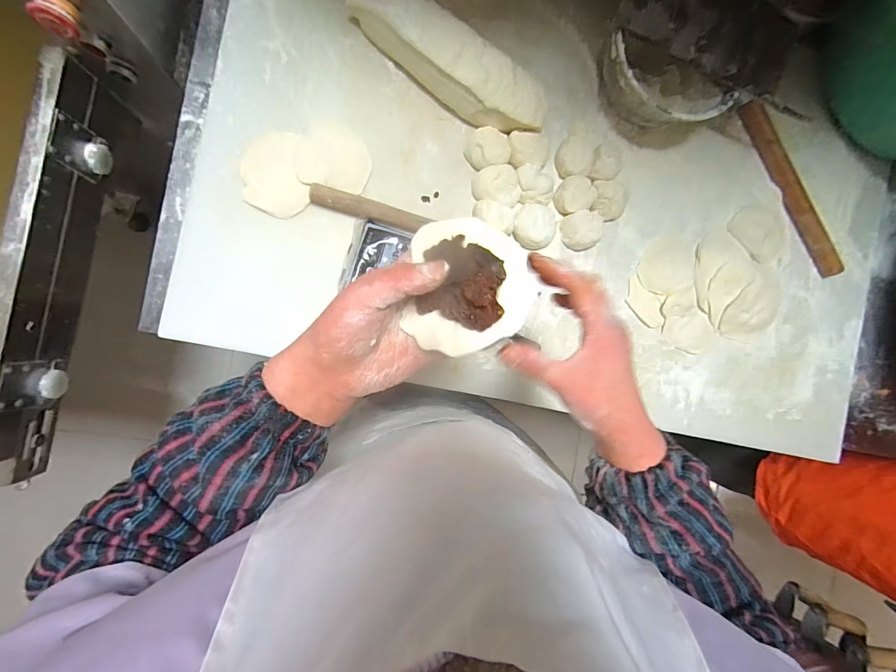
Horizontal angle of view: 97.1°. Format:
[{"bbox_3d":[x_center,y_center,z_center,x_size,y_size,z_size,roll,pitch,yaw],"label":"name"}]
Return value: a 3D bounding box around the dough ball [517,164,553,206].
[{"bbox_3d":[0.116,-0.202,0.531,0.050,0.022,0.046,3,90,-8],"label":"dough ball"}]

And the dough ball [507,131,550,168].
[{"bbox_3d":[0.108,-0.251,0.537,0.055,0.027,0.046,-4,91,-8],"label":"dough ball"}]

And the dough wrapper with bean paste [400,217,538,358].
[{"bbox_3d":[0.016,-0.033,0.257,0.078,0.042,0.088,6,90,-8],"label":"dough wrapper with bean paste"}]

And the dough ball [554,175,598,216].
[{"bbox_3d":[0.174,-0.195,0.545,0.048,0.027,0.048,0,91,-8],"label":"dough ball"}]

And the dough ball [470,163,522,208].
[{"bbox_3d":[0.066,-0.199,0.527,0.062,0.031,0.047,5,90,-8],"label":"dough ball"}]

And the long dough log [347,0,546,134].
[{"bbox_3d":[0.002,-0.342,0.495,0.270,0.063,0.074,31,86,-7],"label":"long dough log"}]

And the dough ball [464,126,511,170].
[{"bbox_3d":[0.053,-0.249,0.528,0.055,0.029,0.053,0,91,-8],"label":"dough ball"}]

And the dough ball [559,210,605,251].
[{"bbox_3d":[0.188,-0.147,0.551,0.054,0.027,0.051,0,91,-8],"label":"dough ball"}]

